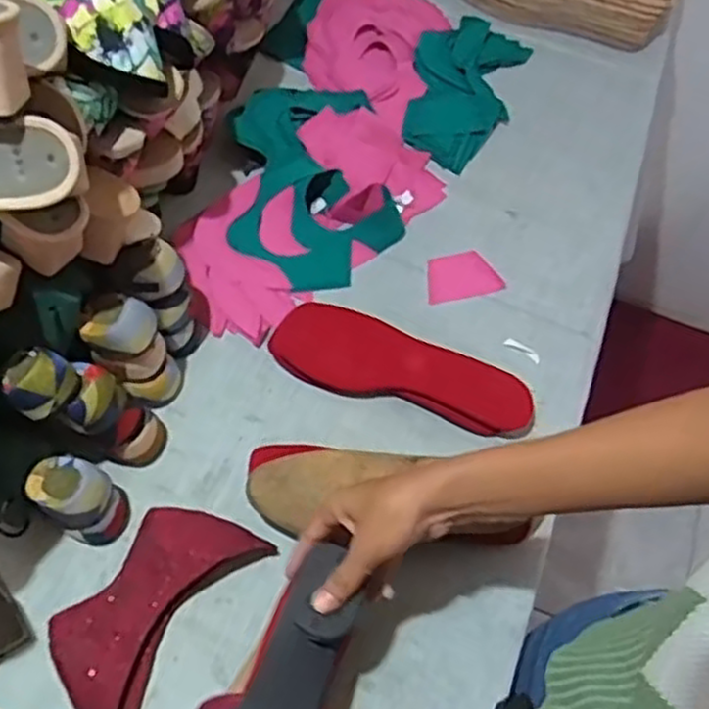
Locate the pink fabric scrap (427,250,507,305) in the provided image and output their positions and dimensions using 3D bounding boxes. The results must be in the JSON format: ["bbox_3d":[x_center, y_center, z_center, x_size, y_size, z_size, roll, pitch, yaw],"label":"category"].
[{"bbox_3d":[0.113,-0.083,0.793,0.079,0.005,0.057,-13,60,-6],"label":"pink fabric scrap"}]

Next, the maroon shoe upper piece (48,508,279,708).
[{"bbox_3d":[-0.168,0.206,0.612,0.104,0.025,0.191,32,66,12],"label":"maroon shoe upper piece"}]

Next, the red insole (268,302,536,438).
[{"bbox_3d":[0.047,0.012,0.716,0.245,0.030,0.077,16,63,5],"label":"red insole"}]

